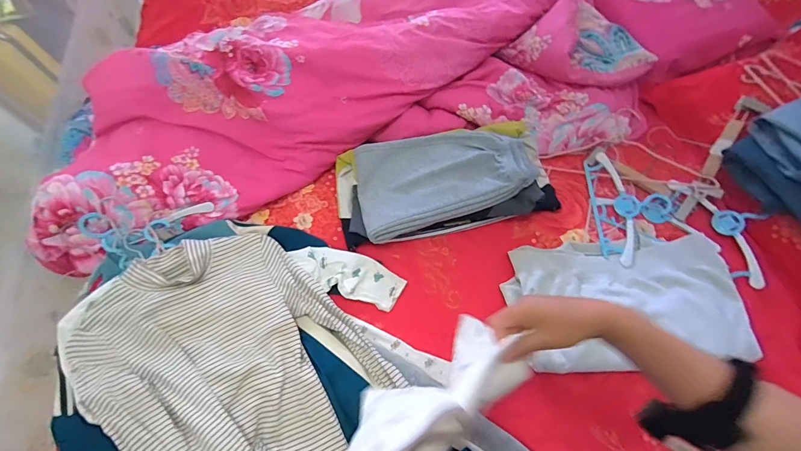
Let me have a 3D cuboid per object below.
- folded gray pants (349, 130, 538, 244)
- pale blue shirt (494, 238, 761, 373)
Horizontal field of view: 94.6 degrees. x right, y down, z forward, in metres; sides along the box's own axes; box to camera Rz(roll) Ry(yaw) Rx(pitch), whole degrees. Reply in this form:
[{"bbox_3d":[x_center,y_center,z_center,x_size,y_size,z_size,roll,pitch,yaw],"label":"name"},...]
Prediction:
[{"bbox_3d":[0.099,-0.112,0.830,0.401,0.058,0.225,-14,64,-4],"label":"folded gray pants"},{"bbox_3d":[0.450,0.145,0.736,0.477,0.039,0.258,-2,60,-1],"label":"pale blue shirt"}]

